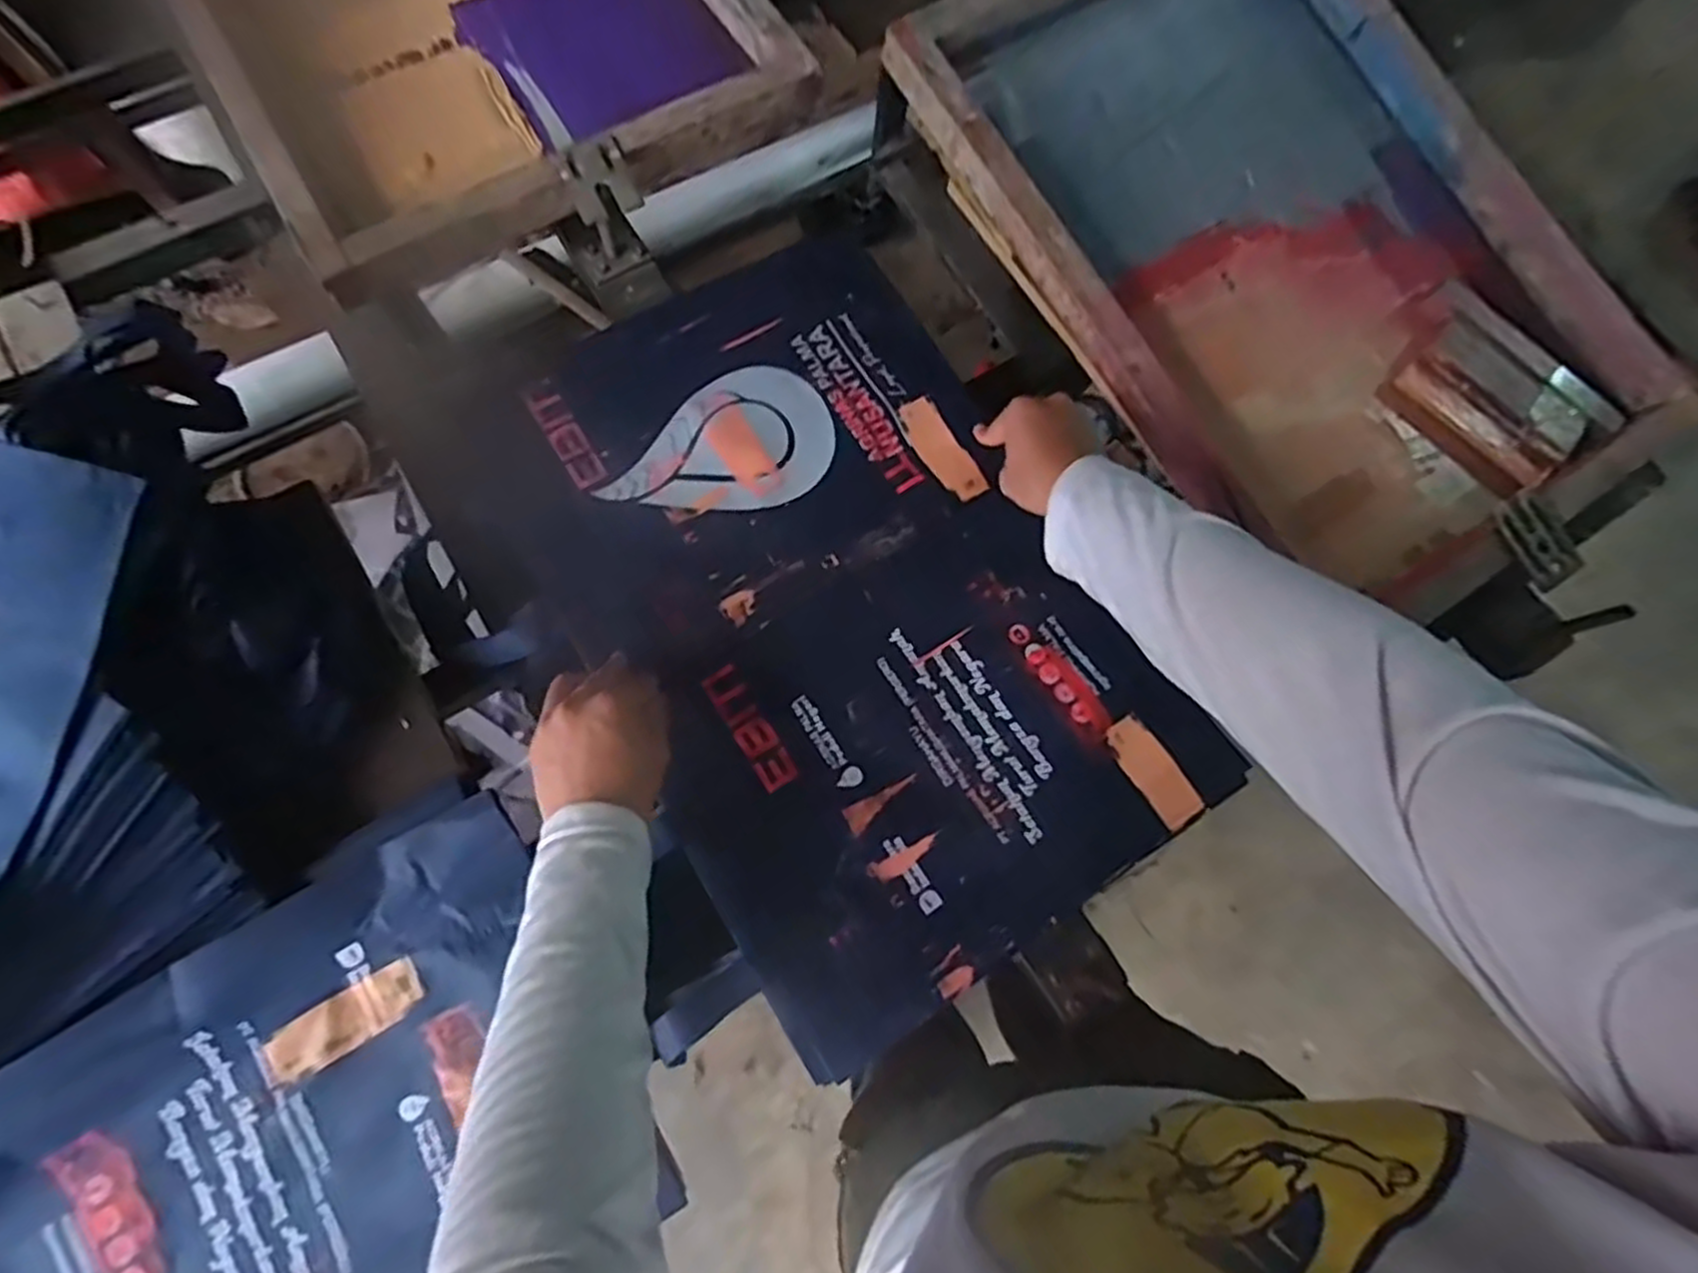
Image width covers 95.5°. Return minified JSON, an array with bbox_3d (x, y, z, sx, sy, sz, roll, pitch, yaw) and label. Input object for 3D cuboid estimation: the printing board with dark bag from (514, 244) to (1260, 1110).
[{"bbox_3d":[-0.012,-0.034,0.620,0.383,0.014,0.590,-31,79,-12],"label":"printing board with dark bag"}]

